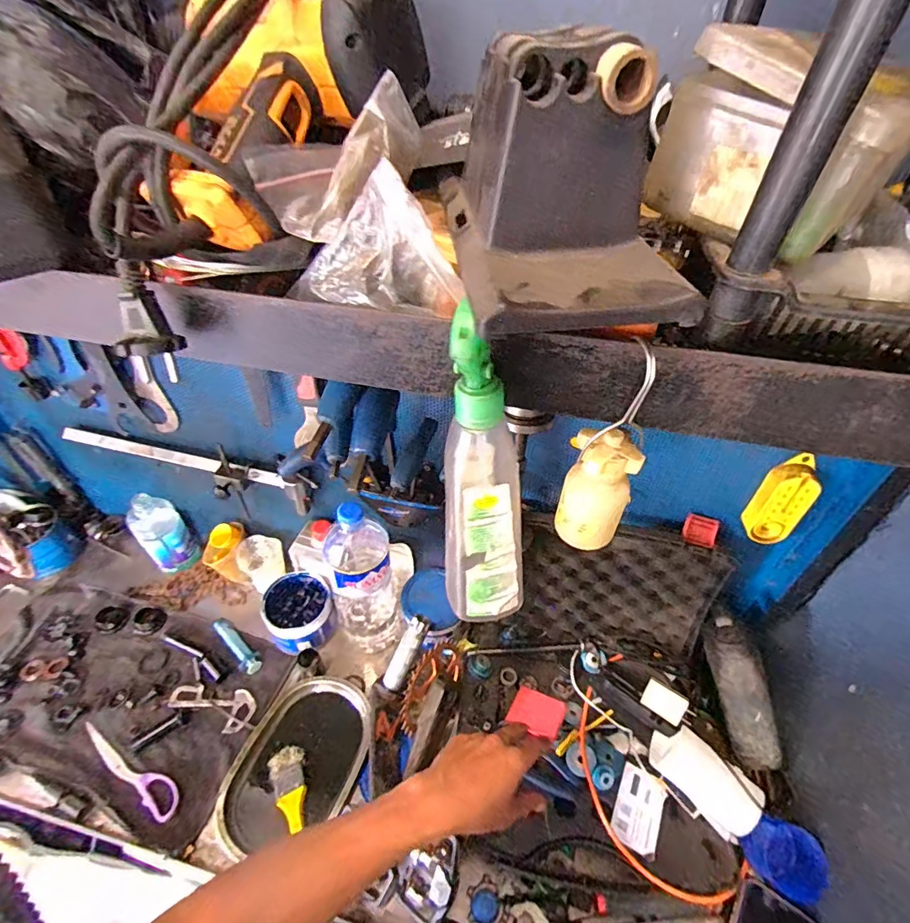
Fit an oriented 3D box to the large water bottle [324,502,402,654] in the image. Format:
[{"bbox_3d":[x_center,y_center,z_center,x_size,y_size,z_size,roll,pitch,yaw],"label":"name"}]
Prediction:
[{"bbox_3d":[-0.132,0.170,0.685,0.095,0.301,0.092,-9,43,-12],"label":"large water bottle"}]

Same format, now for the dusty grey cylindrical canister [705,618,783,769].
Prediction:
[{"bbox_3d":[0.356,0.290,0.578,0.059,0.195,0.051,-19,4,-22],"label":"dusty grey cylindrical canister"}]

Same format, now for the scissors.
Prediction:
[{"bbox_3d":[-0.438,0.405,0.630,0.194,0.016,0.035,24,46,22],"label":"scissors"}]

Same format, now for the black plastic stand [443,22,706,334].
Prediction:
[{"bbox_3d":[0.052,-0.114,0.199,0.099,0.087,0.079,-4,43,-7],"label":"black plastic stand"}]

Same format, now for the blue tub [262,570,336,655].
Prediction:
[{"bbox_3d":[-0.249,0.243,0.761,0.101,0.070,0.111,1,42,-1],"label":"blue tub"}]

